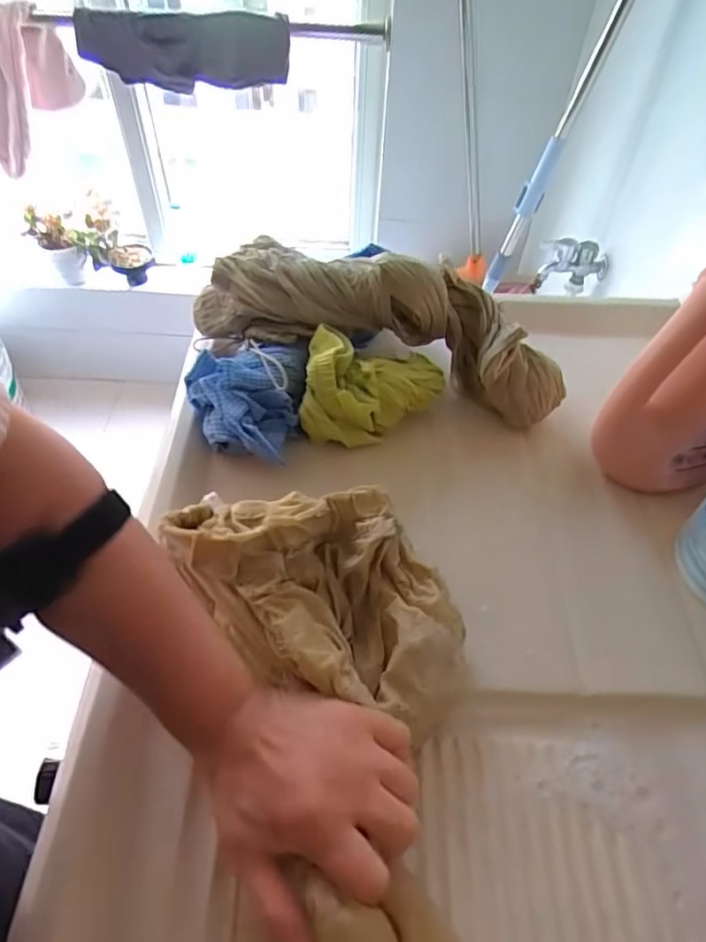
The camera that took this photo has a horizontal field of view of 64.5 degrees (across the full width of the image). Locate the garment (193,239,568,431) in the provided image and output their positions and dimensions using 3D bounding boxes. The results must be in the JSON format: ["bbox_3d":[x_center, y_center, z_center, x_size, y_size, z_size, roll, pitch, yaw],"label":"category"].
[{"bbox_3d":[0.027,-0.141,0.546,0.348,0.114,0.082,11,52,7],"label":"garment"}]

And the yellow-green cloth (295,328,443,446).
[{"bbox_3d":[0.018,-0.076,0.514,0.124,0.078,0.082,8,51,4],"label":"yellow-green cloth"}]

